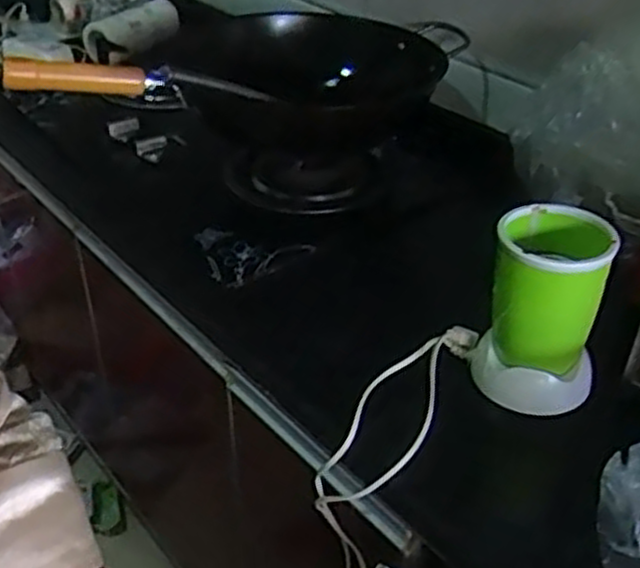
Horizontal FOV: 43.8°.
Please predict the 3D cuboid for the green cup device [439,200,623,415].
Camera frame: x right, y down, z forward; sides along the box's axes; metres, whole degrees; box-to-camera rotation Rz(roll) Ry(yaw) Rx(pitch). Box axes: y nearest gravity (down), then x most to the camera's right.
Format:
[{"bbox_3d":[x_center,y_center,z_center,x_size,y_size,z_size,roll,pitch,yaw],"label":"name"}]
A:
[{"bbox_3d":[0.195,0.026,0.741,0.128,0.178,0.093,13,36,15],"label":"green cup device"}]

